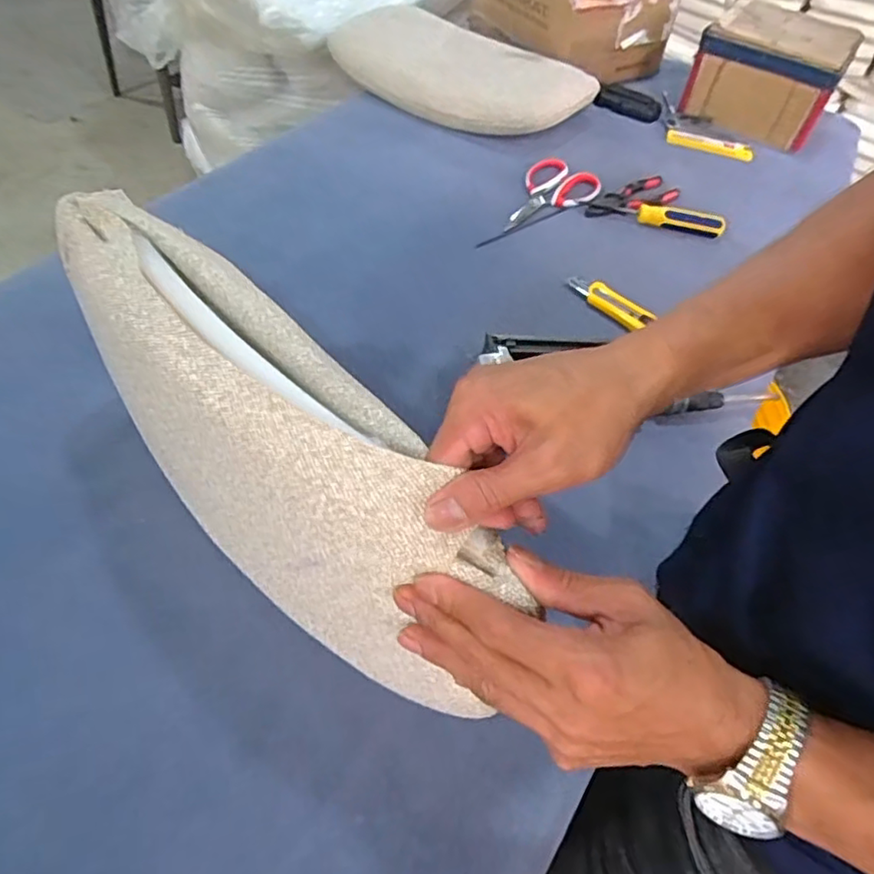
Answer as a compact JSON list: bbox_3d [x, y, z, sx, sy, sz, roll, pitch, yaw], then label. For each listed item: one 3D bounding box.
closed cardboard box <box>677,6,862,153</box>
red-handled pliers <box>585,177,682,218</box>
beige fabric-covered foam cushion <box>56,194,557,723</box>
[{"bbox_3d":[0.530,-0.593,1.007,0.215,0.139,0.170,19,52,9],"label":"closed cardboard box"},{"bbox_3d":[0.277,-0.332,0.866,0.149,0.015,0.062,-28,59,-25],"label":"red-handled pliers"},{"bbox_3d":[-0.118,0.006,0.412,0.092,0.196,0.384,-35,63,-26],"label":"beige fabric-covered foam cushion"}]

